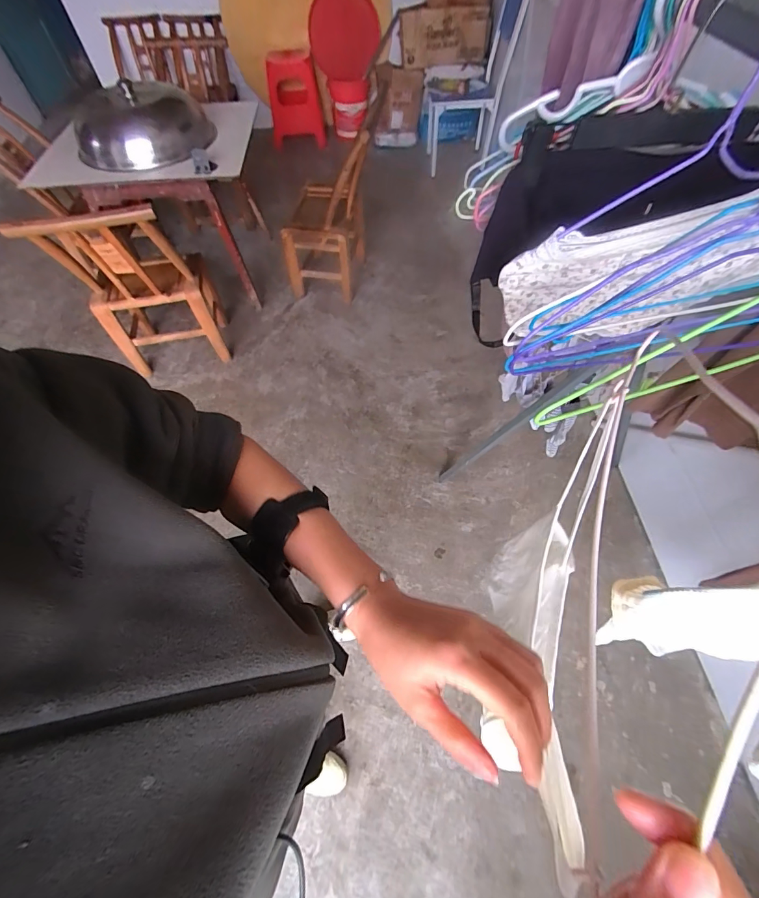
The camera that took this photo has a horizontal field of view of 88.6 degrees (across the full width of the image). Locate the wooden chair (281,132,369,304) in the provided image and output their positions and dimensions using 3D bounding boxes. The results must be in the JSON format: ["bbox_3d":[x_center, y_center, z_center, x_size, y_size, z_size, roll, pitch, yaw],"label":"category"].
[{"bbox_3d":[-0.221,-0.941,1.605,0.361,0.586,0.329,-4,59,0],"label":"wooden chair"}]

